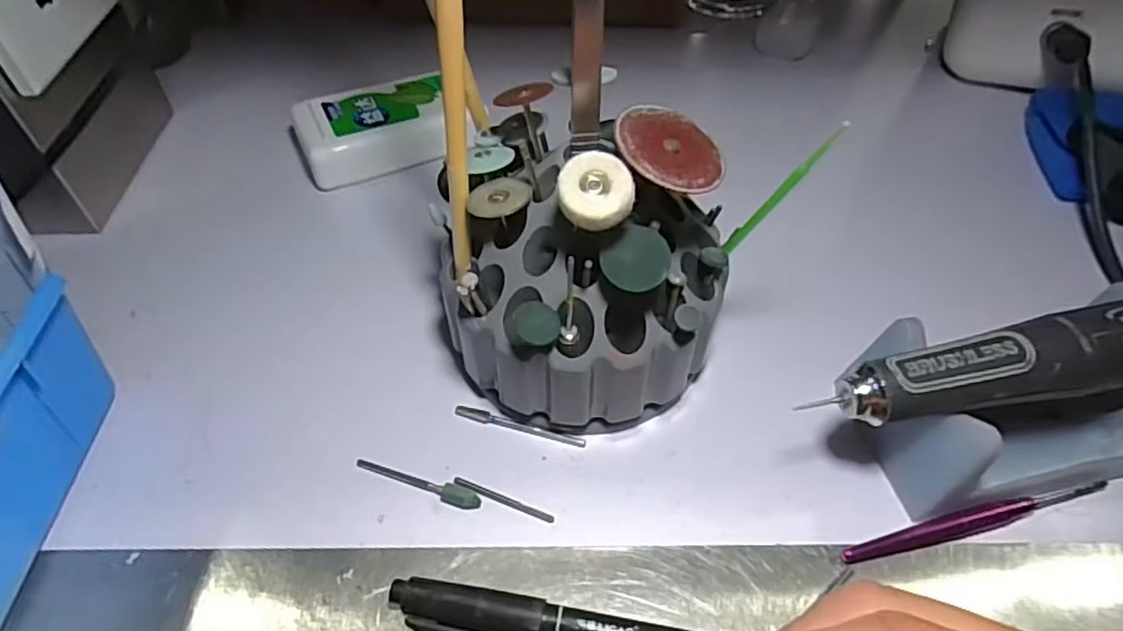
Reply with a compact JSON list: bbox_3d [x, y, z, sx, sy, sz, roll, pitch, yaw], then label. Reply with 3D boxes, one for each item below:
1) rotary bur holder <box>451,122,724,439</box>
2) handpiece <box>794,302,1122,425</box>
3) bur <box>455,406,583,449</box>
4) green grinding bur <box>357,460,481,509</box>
[{"bbox_3d":[0.009,-0.015,0.233,0.093,0.101,0.081,15,50,11],"label":"rotary bur holder"},{"bbox_3d":[0.177,0.009,0.217,0.191,0.021,0.021,-10,51,-9],"label":"handpiece"},{"bbox_3d":[-0.015,0.040,0.248,0.049,0.004,0.004,13,50,10],"label":"bur"},{"bbox_3d":[-0.050,0.057,0.233,0.046,0.005,0.006,16,51,12],"label":"green grinding bur"}]

